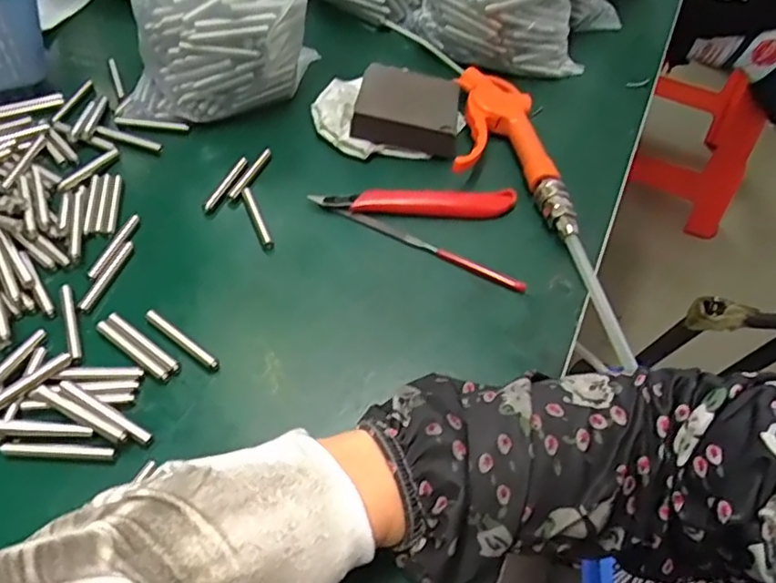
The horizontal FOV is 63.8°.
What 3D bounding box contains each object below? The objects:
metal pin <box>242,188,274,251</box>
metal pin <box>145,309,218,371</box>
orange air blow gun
[{"bbox_3d":[-0.093,-0.051,0.441,0.007,0.010,0.056,-17,54,-16],"label":"metal pin"},{"bbox_3d":[-0.125,0.028,0.377,0.056,0.007,0.008,33,56,20],"label":"metal pin"},{"bbox_3d":[0.088,-0.110,0.492,0.077,0.035,0.183,0,52,-5],"label":"orange air blow gun"}]

